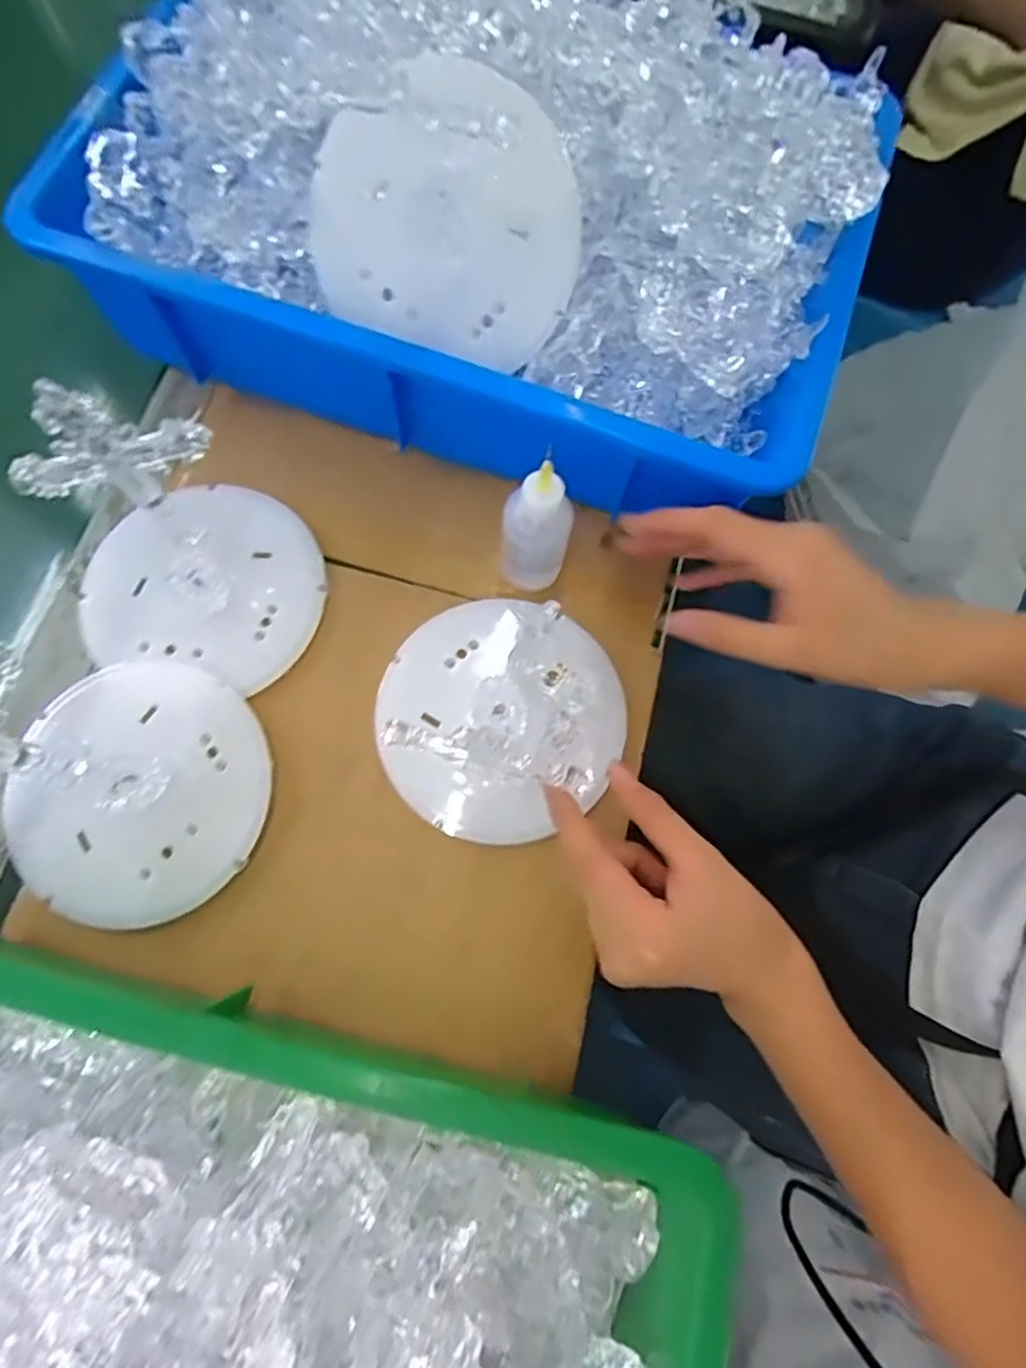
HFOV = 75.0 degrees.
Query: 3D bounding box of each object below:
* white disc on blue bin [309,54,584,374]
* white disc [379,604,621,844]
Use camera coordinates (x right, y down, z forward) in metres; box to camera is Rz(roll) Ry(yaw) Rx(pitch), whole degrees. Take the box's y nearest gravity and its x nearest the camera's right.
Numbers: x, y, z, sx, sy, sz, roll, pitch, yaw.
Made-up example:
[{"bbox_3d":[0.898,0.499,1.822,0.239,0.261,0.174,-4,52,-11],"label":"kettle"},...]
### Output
[{"bbox_3d":[-0.034,-0.218,0.316,0.129,0.108,0.020,18,38,0],"label":"white disc on blue bin"},{"bbox_3d":[-0.007,0.015,0.352,0.125,0.019,0.125,0,74,-2],"label":"white disc"}]

